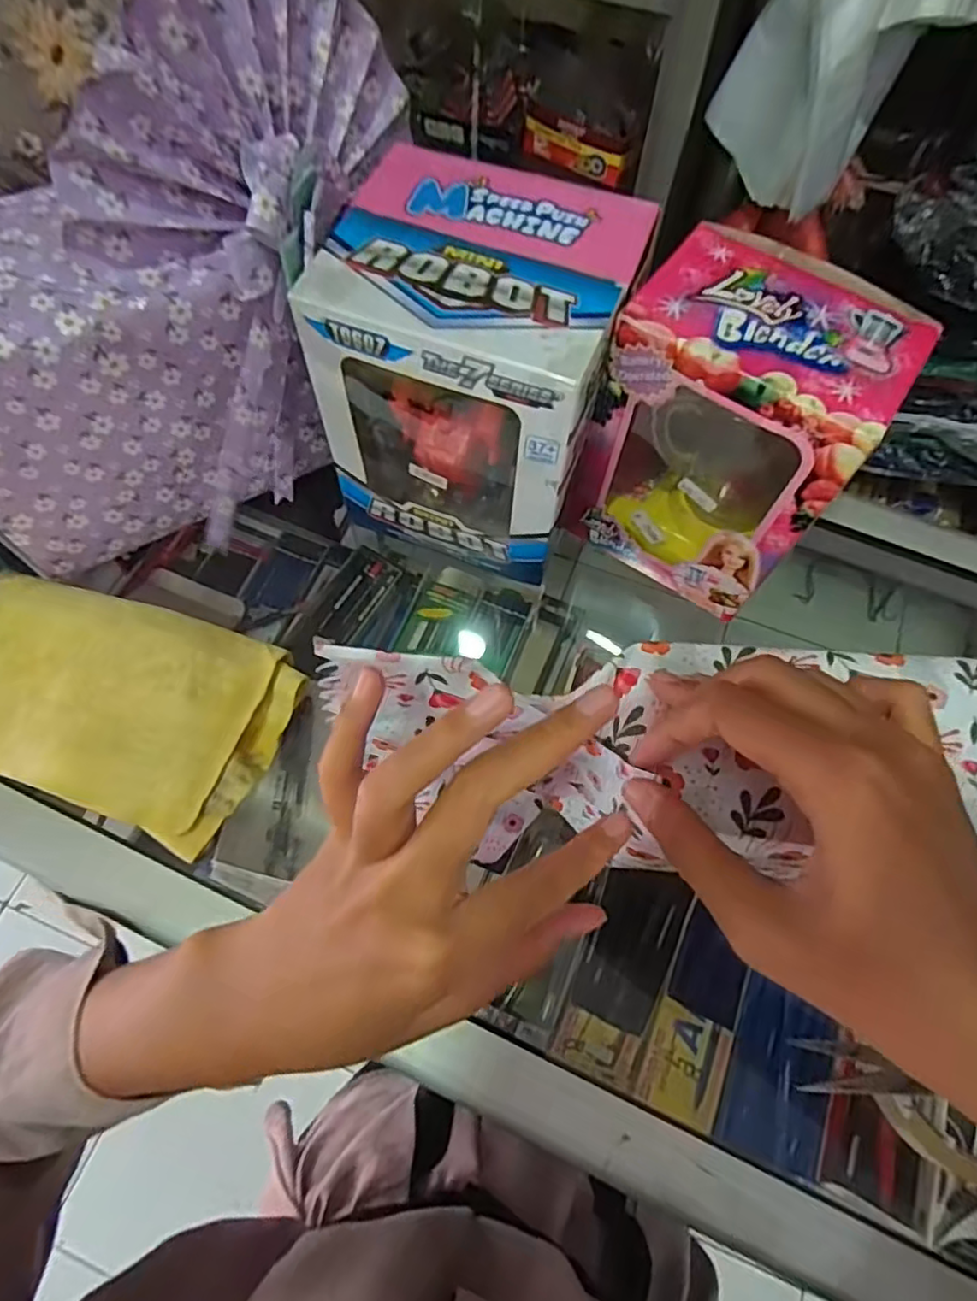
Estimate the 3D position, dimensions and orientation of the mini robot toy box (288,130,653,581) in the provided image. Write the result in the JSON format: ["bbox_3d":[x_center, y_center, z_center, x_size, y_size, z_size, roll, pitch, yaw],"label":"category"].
[{"bbox_3d":[-0.003,-0.135,0.320,0.119,0.136,0.118,21,67,8],"label":"mini robot toy box"}]

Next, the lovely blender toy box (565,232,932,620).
[{"bbox_3d":[0.114,-0.103,0.310,0.106,0.134,0.087,33,70,12],"label":"lovely blender toy box"}]

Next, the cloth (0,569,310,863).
[{"bbox_3d":[-0.186,0.022,0.308,0.168,0.021,0.100,18,67,6],"label":"cloth"}]

